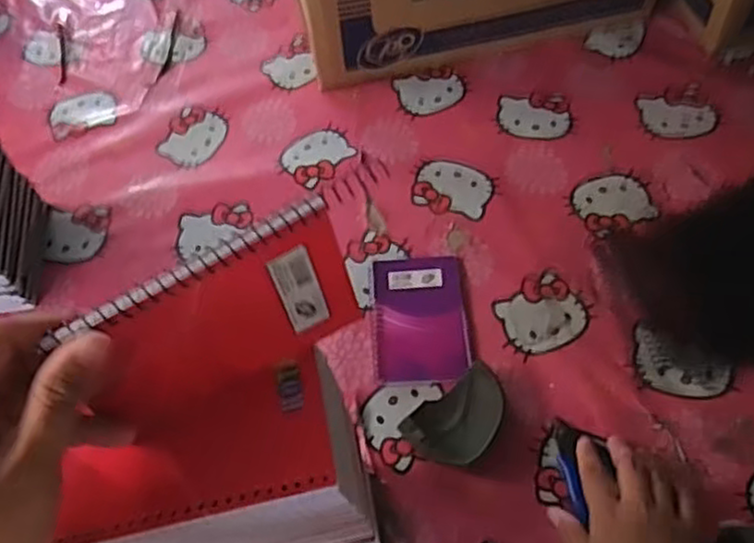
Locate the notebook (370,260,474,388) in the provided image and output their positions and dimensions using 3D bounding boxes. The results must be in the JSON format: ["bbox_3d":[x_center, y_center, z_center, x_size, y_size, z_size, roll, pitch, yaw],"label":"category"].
[{"bbox_3d":[0.040,0.041,0.662,0.086,0.006,0.128,-4,56,2],"label":"notebook"}]

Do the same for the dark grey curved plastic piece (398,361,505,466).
[{"bbox_3d":[0.071,0.120,0.588,0.064,0.032,0.090,36,66,25],"label":"dark grey curved plastic piece"}]

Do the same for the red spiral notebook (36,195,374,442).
[{"bbox_3d":[-0.070,0.025,0.327,0.125,0.084,0.008,-27,48,-13],"label":"red spiral notebook"}]

